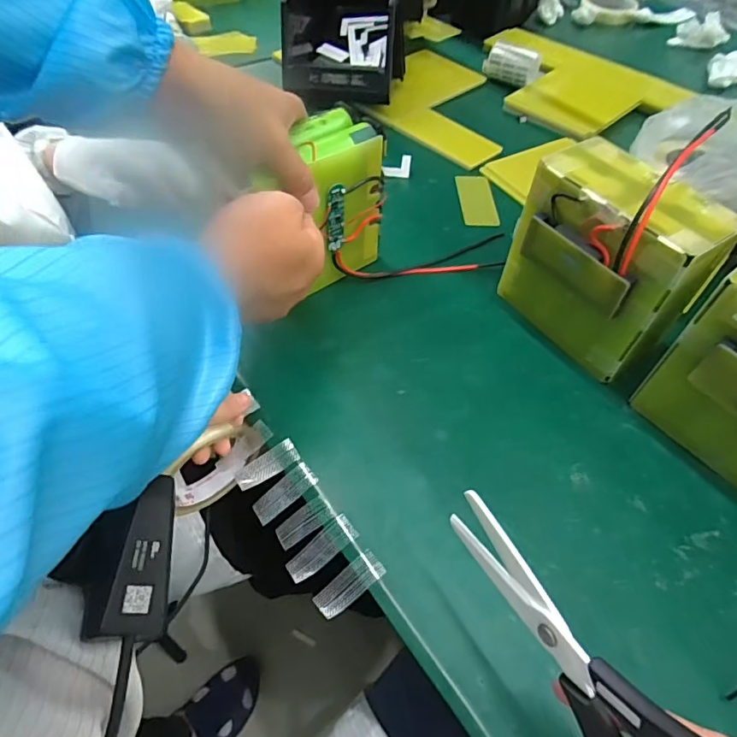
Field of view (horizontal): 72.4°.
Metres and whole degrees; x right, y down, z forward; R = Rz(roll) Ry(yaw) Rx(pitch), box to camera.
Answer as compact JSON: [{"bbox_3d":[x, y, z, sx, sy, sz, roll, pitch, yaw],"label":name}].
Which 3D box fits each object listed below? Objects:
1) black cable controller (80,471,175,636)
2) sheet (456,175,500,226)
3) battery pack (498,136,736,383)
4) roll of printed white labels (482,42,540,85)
[{"bbox_3d":[-0.107,0.086,0.235,0.030,0.021,0.067,22,59,-32],"label":"black cable controller"},{"bbox_3d":[0.128,-0.200,0.596,0.039,0.004,0.101,-1,53,-1],"label":"sheet"},{"bbox_3d":[0.191,-0.086,0.416,0.079,0.148,0.137,-29,59,-20],"label":"battery pack"},{"bbox_3d":[0.218,-0.459,0.764,0.083,0.044,0.040,34,60,23],"label":"roll of printed white labels"}]

